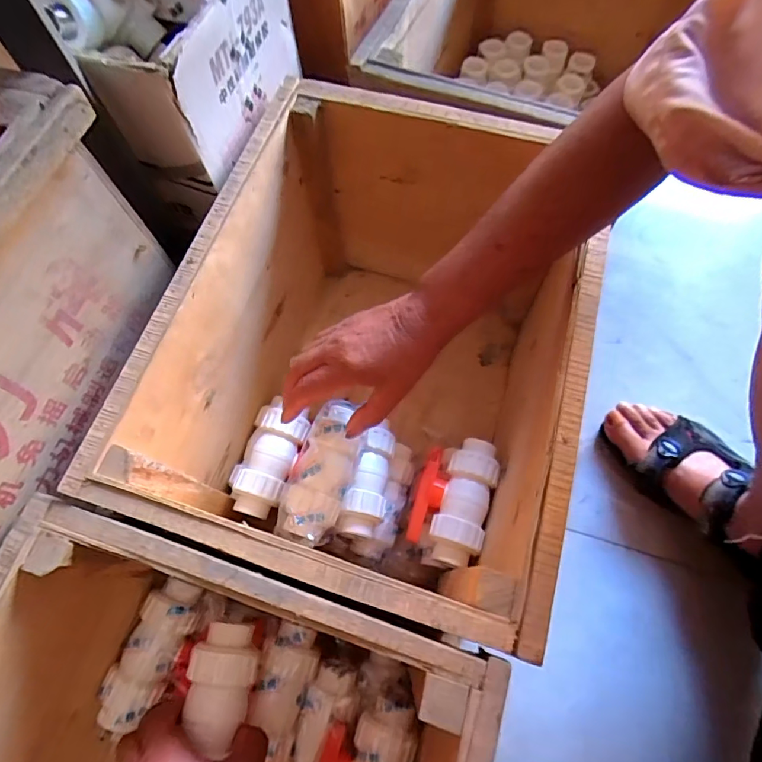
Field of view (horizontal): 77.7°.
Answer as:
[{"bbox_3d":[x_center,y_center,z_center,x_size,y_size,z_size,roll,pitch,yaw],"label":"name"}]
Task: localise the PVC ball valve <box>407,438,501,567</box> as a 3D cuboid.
[{"bbox_3d":[0.070,0.113,0.461,0.067,0.046,0.117,15,69,8],"label":"PVC ball valve"}]

